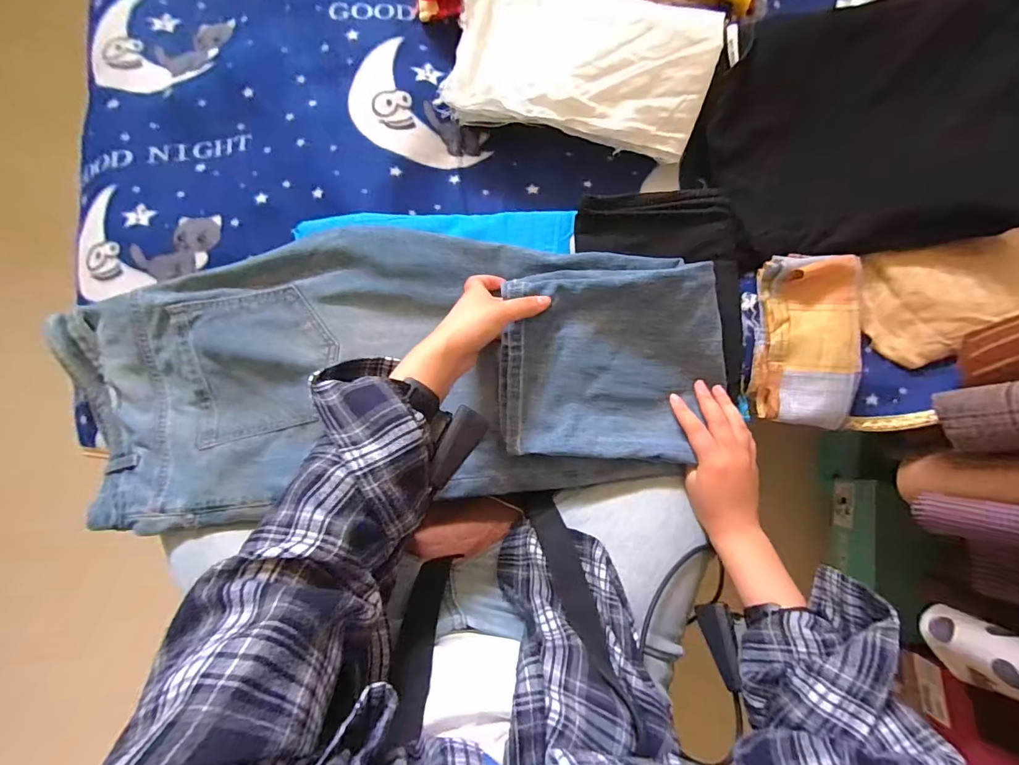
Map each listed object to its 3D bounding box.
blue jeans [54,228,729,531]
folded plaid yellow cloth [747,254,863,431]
[{"bbox_3d":[-0.128,-0.008,0.464,0.661,0.092,0.279,-3,82,3],"label":"blue jeans"},{"bbox_3d":[0.319,-0.044,0.467,0.099,0.045,0.178,2,83,0],"label":"folded plaid yellow cloth"}]

